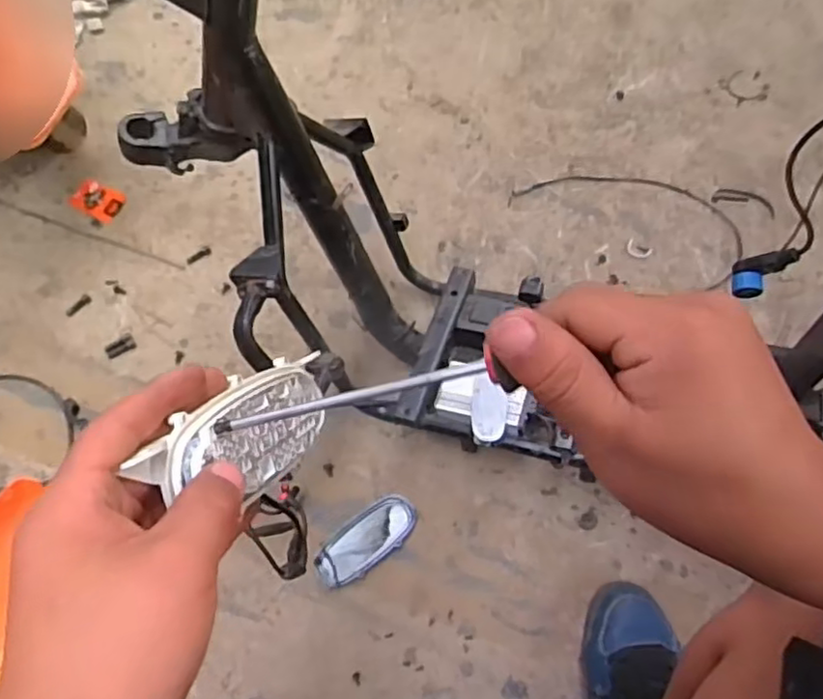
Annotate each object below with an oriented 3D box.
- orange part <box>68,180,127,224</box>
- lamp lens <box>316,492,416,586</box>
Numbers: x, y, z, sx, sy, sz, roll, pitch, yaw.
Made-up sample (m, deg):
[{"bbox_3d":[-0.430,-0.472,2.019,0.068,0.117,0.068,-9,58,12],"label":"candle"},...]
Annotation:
[{"bbox_3d":[-0.465,-0.221,0.968,0.073,0.012,0.053,19,68,5],"label":"orange part"},{"bbox_3d":[-0.053,0.225,0.778,0.131,0.013,0.057,-39,74,-17],"label":"lamp lens"}]

